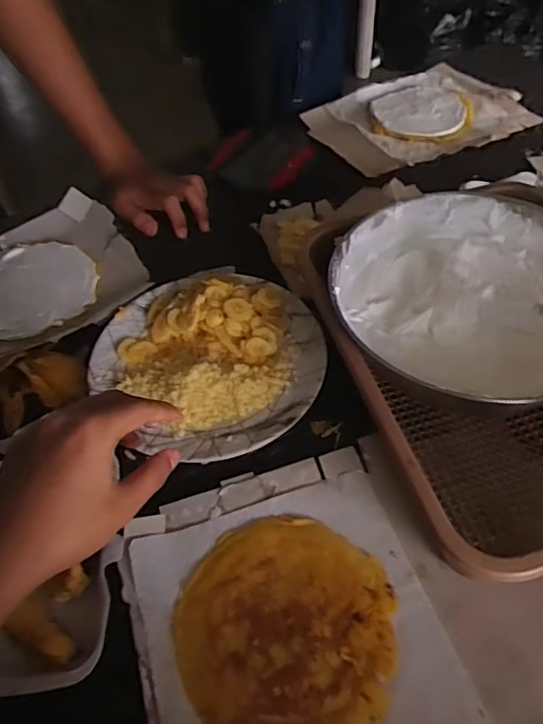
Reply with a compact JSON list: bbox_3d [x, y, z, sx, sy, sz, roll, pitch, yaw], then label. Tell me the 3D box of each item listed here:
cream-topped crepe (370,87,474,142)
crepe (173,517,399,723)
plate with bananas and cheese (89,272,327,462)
[{"bbox_3d":[0.218,-0.365,0.821,0.141,0.007,0.142,1,53,5],"label":"cream-topped crepe"},{"bbox_3d":[0.010,0.185,0.399,0.149,0.009,0.152,-2,52,2],"label":"crepe"},{"bbox_3d":[-0.060,-0.012,0.534,0.211,0.039,0.208,-2,52,2],"label":"plate with bananas and cheese"}]

